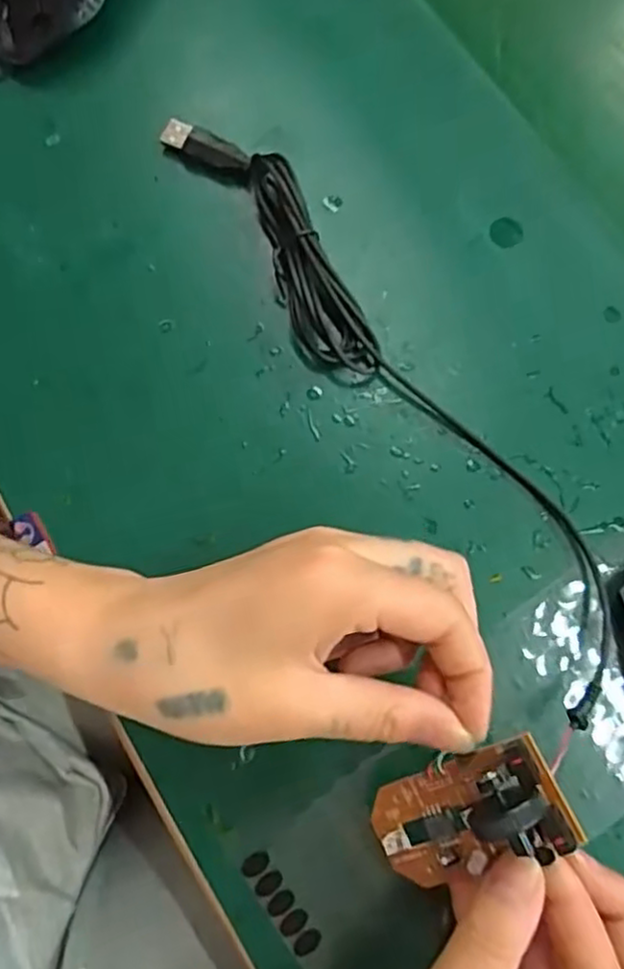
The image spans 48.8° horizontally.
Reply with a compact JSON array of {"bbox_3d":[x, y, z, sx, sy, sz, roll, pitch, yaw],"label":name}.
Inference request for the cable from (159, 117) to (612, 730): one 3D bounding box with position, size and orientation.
[{"bbox_3d":[0.034,-0.048,0.293,0.045,0.019,0.312,-34,78,-7],"label":"cable"}]

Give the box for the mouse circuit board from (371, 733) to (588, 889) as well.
[{"bbox_3d":[0.048,0.112,0.225,0.066,0.027,0.036,-39,74,35],"label":"mouse circuit board"}]

